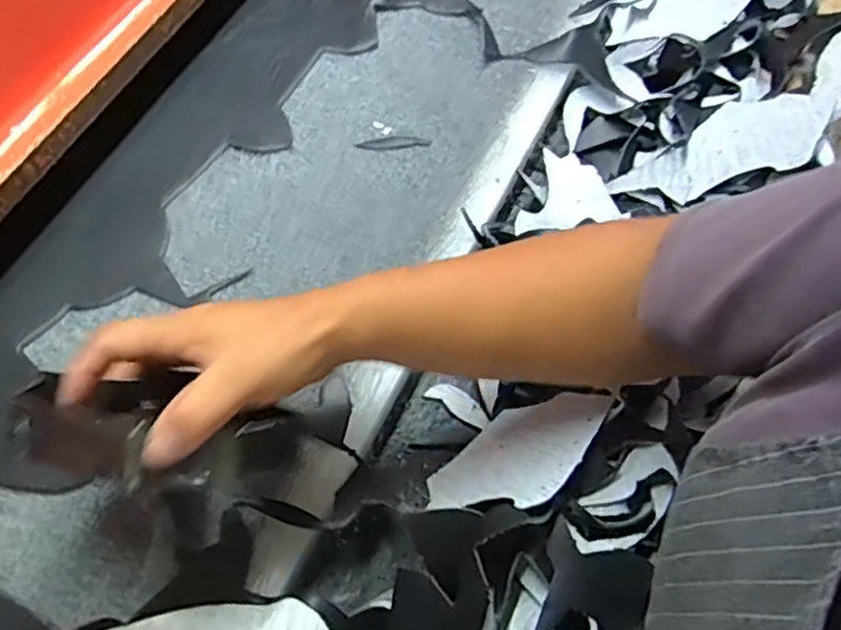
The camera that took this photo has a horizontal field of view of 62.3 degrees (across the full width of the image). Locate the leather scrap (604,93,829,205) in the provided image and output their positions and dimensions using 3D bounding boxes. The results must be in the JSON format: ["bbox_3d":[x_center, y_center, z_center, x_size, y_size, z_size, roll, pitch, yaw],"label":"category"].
[{"bbox_3d":[0.249,-0.144,0.590,0.168,0.022,0.094,-10,51,17],"label":"leather scrap"}]

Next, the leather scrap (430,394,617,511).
[{"bbox_3d":[0.062,0.091,0.467,0.006,0.112,0.094,56,46,-22],"label":"leather scrap"}]

